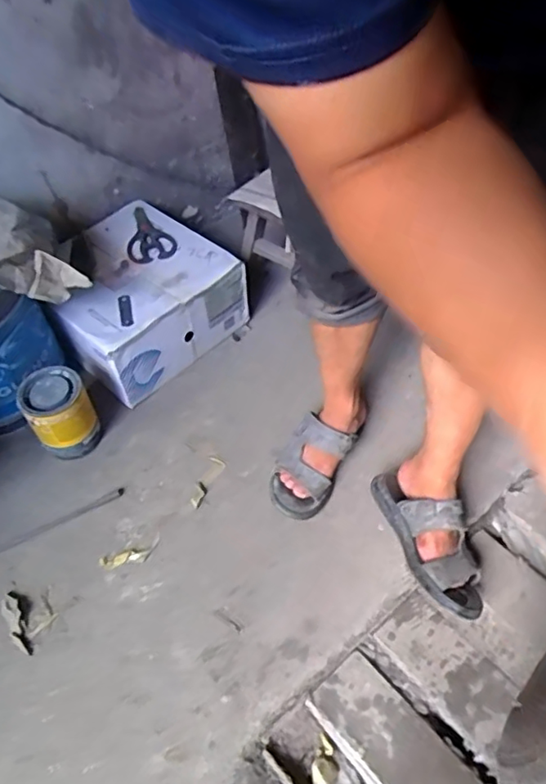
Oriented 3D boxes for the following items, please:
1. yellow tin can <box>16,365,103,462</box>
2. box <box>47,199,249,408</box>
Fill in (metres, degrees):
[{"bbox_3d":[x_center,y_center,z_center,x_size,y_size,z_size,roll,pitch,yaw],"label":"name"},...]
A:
[{"bbox_3d":[-0.374,0.036,1.025,0.105,0.133,0.111,-2,51,2],"label":"yellow tin can"},{"bbox_3d":[-0.274,-0.190,1.177,0.343,0.169,0.322,-38,59,-24],"label":"box"}]

